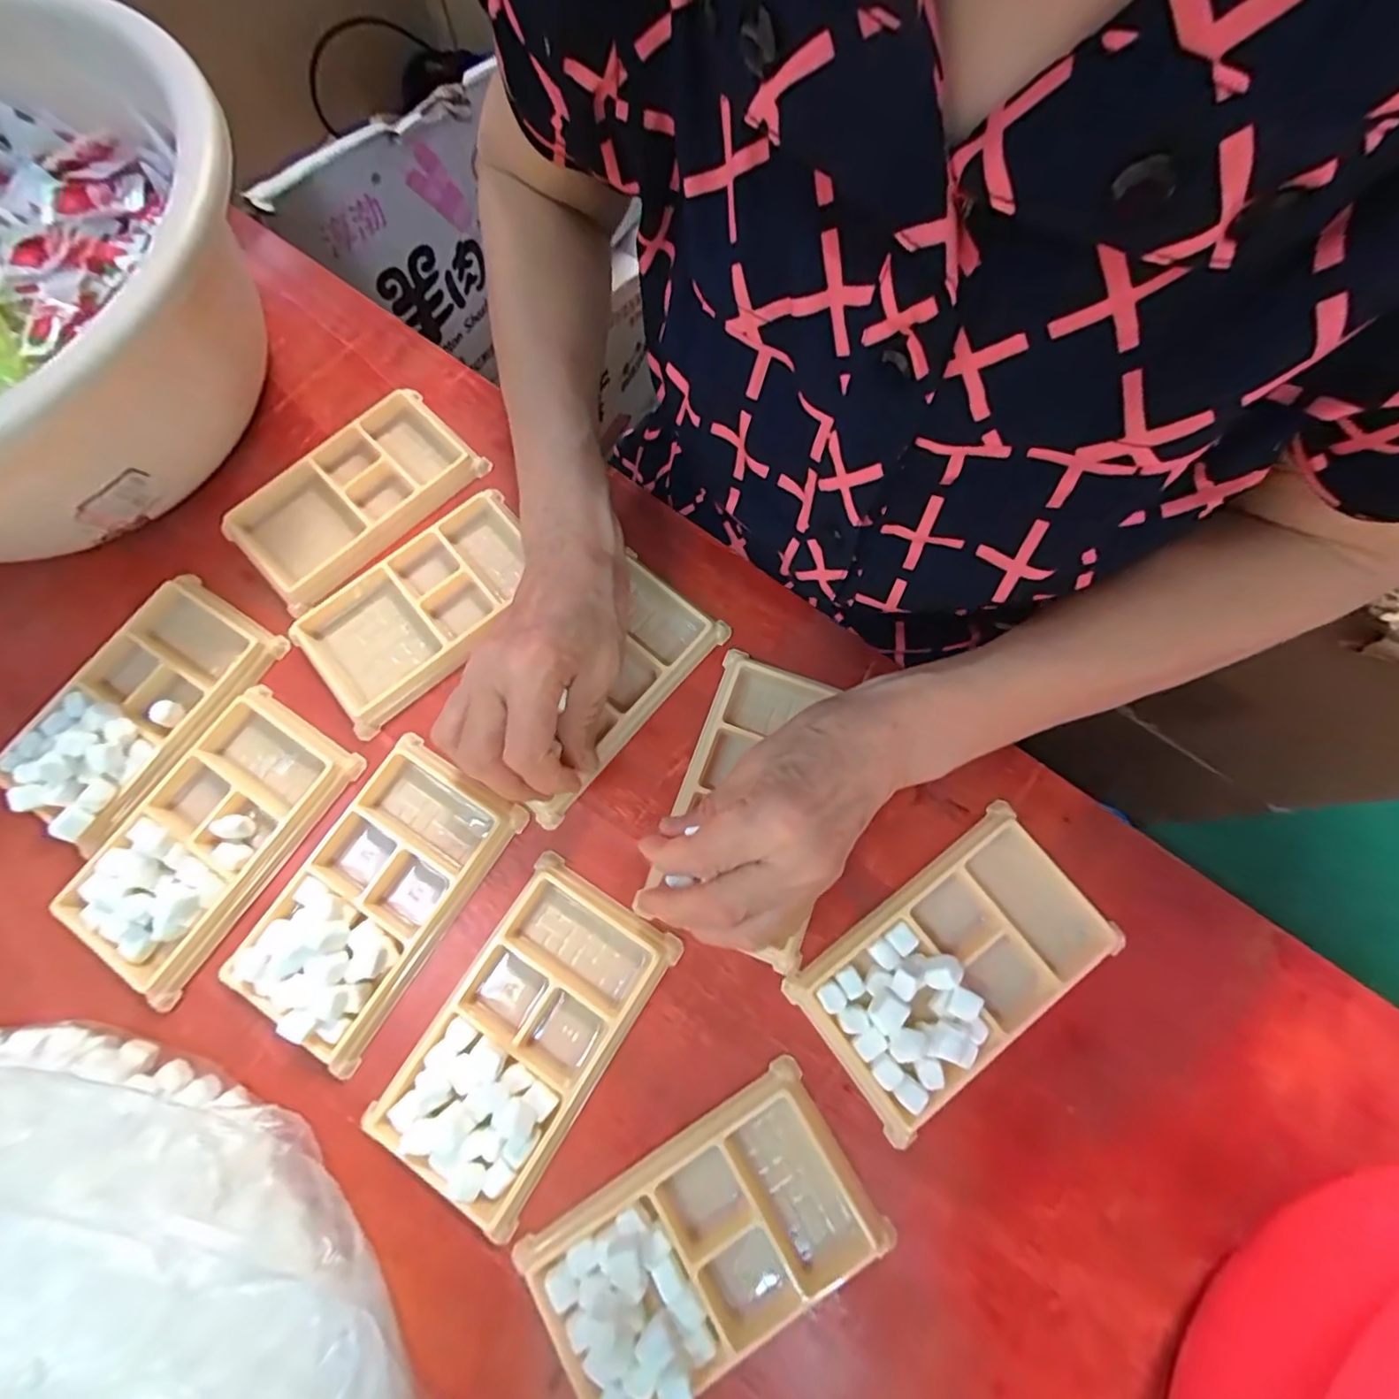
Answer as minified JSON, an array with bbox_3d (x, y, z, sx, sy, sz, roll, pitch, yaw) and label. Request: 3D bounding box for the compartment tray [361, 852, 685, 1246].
[{"bbox_3d":[-0.078,0.146,0.270,0.076,0.019,0.131,31,77,10],"label":"compartment tray"}]

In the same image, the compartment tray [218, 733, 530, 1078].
[{"bbox_3d":[-0.153,0.091,0.288,0.074,0.020,0.132,30,76,10],"label":"compartment tray"}]

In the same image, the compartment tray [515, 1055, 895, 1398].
[{"bbox_3d":[0.001,0.219,0.245,0.130,0.021,0.072,-29,75,-7],"label":"compartment tray"}]

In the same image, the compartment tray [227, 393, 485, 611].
[{"bbox_3d":[-0.199,-0.119,0.354,0.134,0.014,0.076,-43,77,-11],"label":"compartment tray"}]

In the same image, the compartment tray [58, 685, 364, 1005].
[{"bbox_3d":[-0.244,0.065,0.300,0.078,0.017,0.135,33,77,10],"label":"compartment tray"}]

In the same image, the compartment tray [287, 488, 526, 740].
[{"bbox_3d":[-0.150,-0.052,0.338,0.137,0.019,0.076,-42,77,-10],"label":"compartment tray"}]

